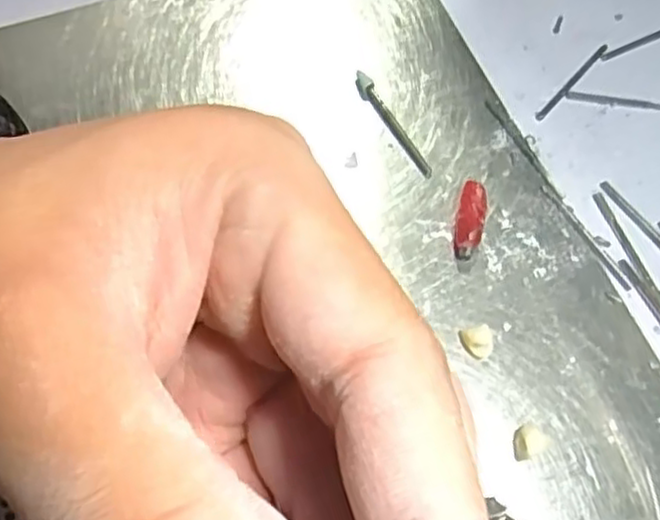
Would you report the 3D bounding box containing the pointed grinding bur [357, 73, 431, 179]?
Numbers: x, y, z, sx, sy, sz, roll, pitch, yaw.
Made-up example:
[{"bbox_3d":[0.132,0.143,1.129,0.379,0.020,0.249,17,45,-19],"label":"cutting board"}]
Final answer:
[{"bbox_3d":[0.021,-0.046,0.237,0.006,0.004,0.044,-29,71,-15],"label":"pointed grinding bur"}]

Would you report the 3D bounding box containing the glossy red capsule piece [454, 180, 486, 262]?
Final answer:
[{"bbox_3d":[0.045,-0.013,0.223,0.008,0.005,0.027,13,66,2],"label":"glossy red capsule piece"}]

